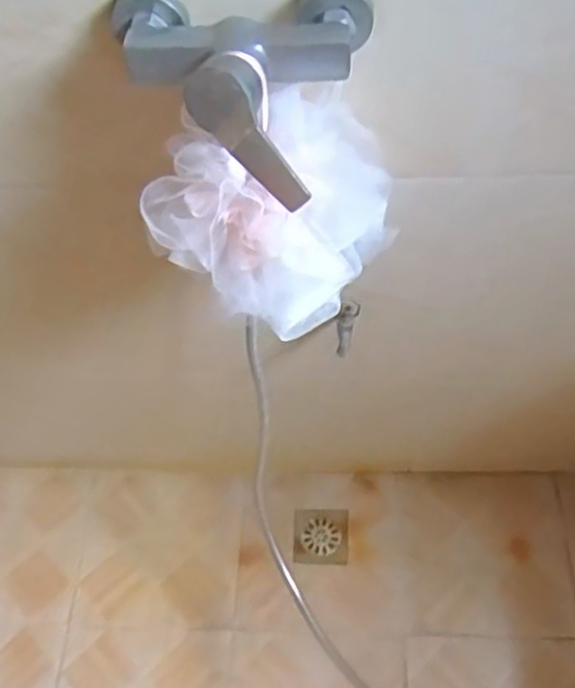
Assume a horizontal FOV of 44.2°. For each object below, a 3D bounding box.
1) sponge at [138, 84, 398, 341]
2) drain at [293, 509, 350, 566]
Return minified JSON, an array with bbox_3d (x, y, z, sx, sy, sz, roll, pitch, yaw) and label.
[{"bbox_3d":[0.000,-0.121,0.604,0.156,0.130,0.196,35,66,22],"label":"sponge"},{"bbox_3d":[0.065,0.363,1.333,0.105,0.008,0.100,5,67,-8],"label":"drain"}]

